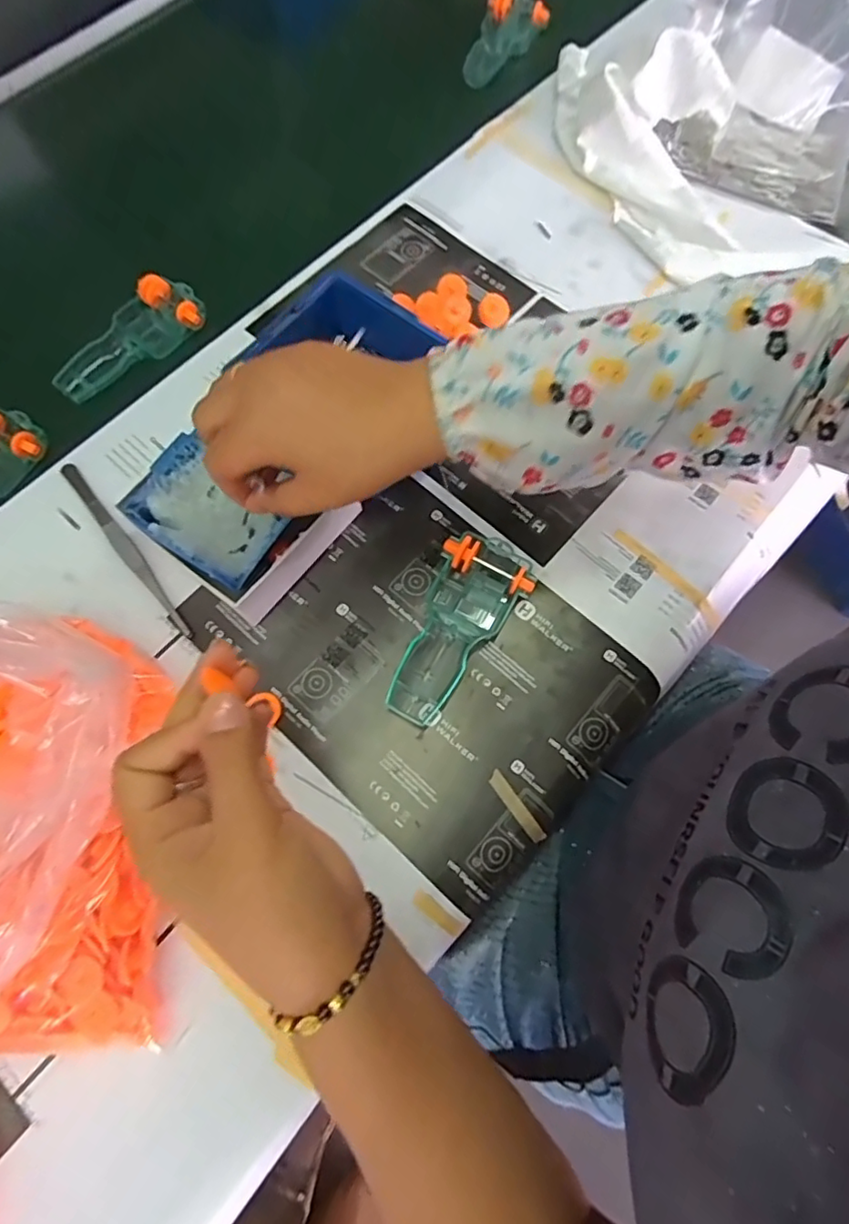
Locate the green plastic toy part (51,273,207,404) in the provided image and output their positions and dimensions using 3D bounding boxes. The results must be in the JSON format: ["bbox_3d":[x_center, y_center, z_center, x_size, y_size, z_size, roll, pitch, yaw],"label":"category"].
[{"bbox_3d":[-0.229,-0.211,0.443,0.123,0.021,0.056,-43,75,-13],"label":"green plastic toy part"}]

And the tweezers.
[{"bbox_3d":[-0.197,-0.044,0.376,0.012,0.010,0.155,-38,74,-11],"label":"tweezers"}]

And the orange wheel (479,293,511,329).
[{"bbox_3d":[0.053,-0.229,0.437,0.023,0.016,0.018,-4,70,-1],"label":"orange wheel"}]

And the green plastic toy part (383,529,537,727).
[{"bbox_3d":[0.022,0.009,0.359,0.055,0.019,0.127,24,73,9],"label":"green plastic toy part"}]

